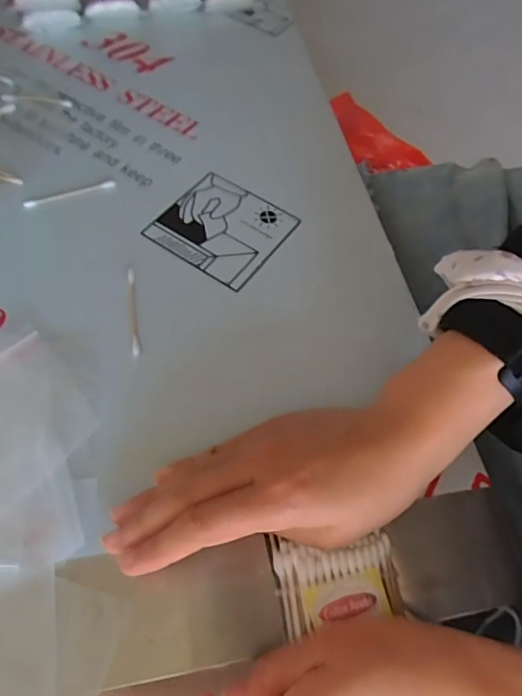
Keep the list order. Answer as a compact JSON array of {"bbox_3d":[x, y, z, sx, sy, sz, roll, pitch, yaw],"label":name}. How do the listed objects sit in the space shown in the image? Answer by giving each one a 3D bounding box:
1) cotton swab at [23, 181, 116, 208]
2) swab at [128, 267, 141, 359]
[{"bbox_3d":[-0.151,-0.122,0.394,0.071,0.005,0.008,-18,60,-15],"label":"cotton swab"},{"bbox_3d":[-0.086,-0.025,0.337,0.005,0.009,0.068,-7,58,-9],"label":"swab"}]

